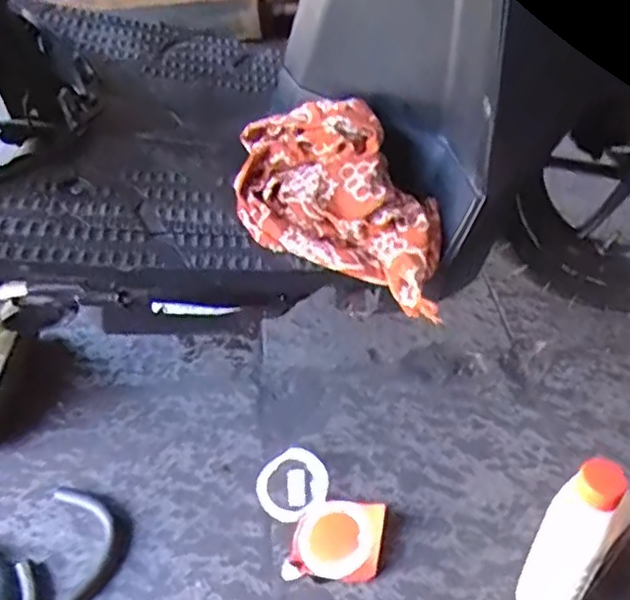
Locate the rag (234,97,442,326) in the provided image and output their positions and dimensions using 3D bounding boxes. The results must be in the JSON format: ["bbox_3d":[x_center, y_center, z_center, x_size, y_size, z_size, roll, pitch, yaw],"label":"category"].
[{"bbox_3d":[0.018,-0.078,0.496,0.175,0.089,0.117,12,46,17],"label":"rag"}]

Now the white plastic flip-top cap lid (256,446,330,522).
[{"bbox_3d":[-0.023,0.184,0.656,0.068,0.010,0.068,-4,60,7],"label":"white plastic flip-top cap lid"}]

